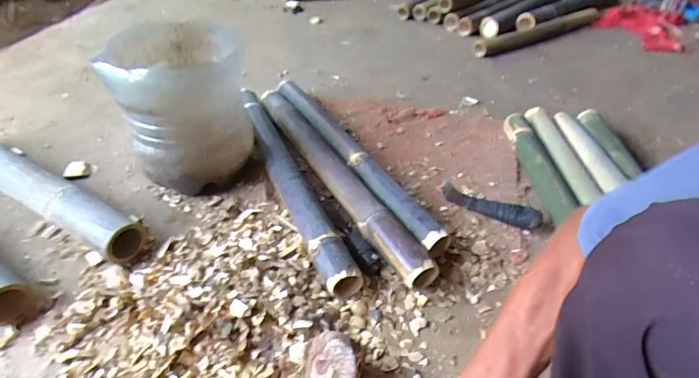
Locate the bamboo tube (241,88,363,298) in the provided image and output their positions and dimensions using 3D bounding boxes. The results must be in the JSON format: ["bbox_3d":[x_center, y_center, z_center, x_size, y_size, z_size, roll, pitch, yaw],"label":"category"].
[{"bbox_3d":[-0.138,-0.048,0.851,0.055,0.056,0.645,-15,44,-19],"label":"bamboo tube"}]

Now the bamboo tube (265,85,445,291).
[{"bbox_3d":[-0.039,-0.038,0.868,0.060,0.074,0.647,-20,47,-23],"label":"bamboo tube"}]

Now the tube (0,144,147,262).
[{"bbox_3d":[-0.629,-0.005,0.809,0.574,0.081,0.075,22,46,20],"label":"tube"}]

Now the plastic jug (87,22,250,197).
[{"bbox_3d":[-0.337,-0.177,0.842,0.239,0.237,0.276,-16,46,-19],"label":"plastic jug"}]

